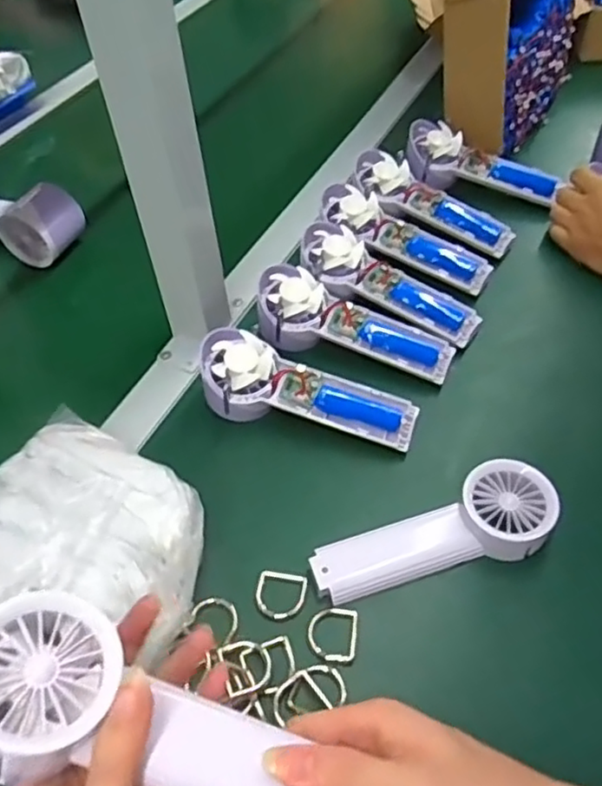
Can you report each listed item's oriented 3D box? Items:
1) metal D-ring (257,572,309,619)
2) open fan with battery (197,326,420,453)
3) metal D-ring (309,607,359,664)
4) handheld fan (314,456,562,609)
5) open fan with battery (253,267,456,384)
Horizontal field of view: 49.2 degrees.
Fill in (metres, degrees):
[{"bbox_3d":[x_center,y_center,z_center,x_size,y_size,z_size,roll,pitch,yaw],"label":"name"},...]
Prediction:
[{"bbox_3d":[-0.013,0.135,0.438,0.033,0.006,0.030,10,60,-1],"label":"metal D-ring"},{"bbox_3d":[0.003,0.004,0.523,0.176,0.047,0.056,19,53,2],"label":"open fan with battery"},{"bbox_3d":[0.021,0.155,0.423,0.031,0.009,0.035,10,54,2],"label":"metal D-ring"},{"bbox_3d":[0.090,0.092,0.447,0.167,0.033,0.056,-13,50,-7],"label":"handheld fan"},{"bbox_3d":[0.043,-0.053,0.570,0.175,0.048,0.056,21,54,3],"label":"open fan with battery"}]

